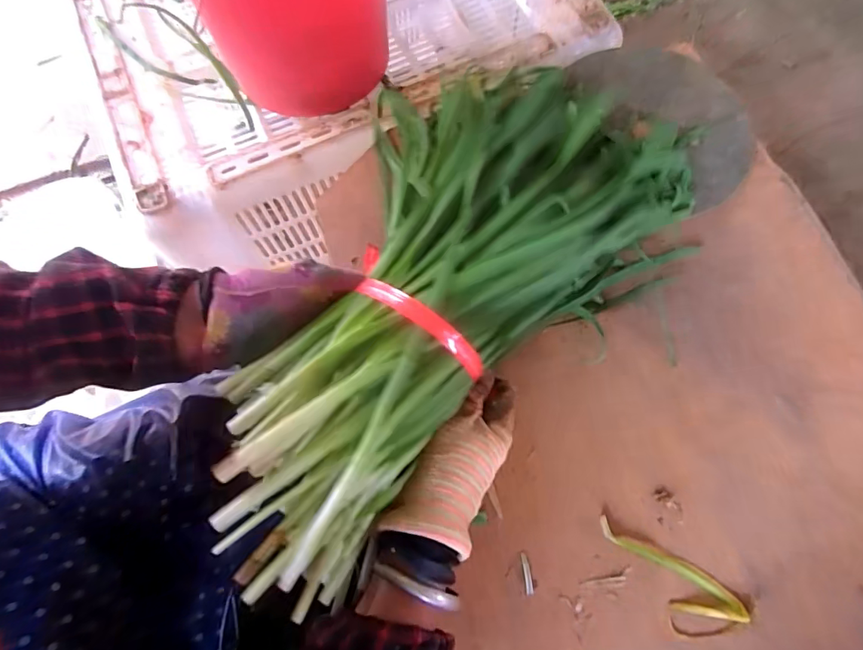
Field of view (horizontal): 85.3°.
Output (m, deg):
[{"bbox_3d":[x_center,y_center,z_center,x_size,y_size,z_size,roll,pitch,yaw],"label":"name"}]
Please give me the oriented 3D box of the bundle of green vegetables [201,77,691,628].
[{"bbox_3d":[0.027,-0.031,0.347,0.219,0.113,0.442,35,61,12],"label":"bundle of green vegetables"}]

